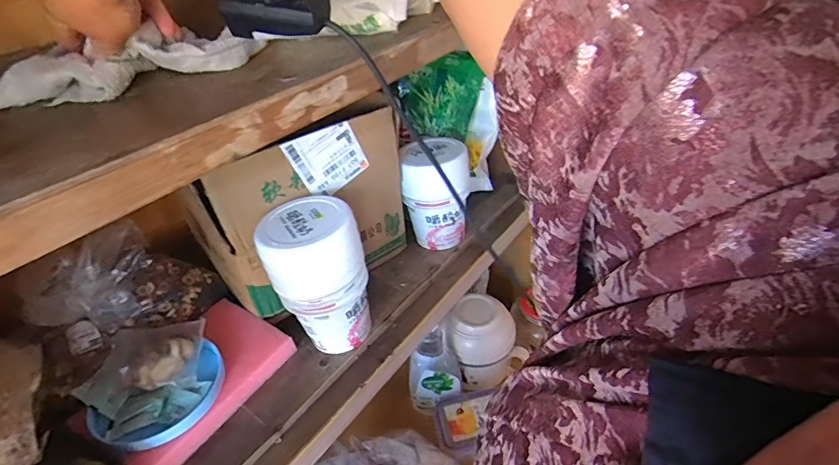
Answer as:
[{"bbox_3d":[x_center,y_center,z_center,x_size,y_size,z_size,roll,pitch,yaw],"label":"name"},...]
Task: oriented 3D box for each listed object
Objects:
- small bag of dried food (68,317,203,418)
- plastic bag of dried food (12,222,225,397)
[{"bbox_3d":[-0.283,0.135,0.466,0.105,0.035,0.087,-12,36,-9],"label":"small bag of dried food"},{"bbox_3d":[-0.334,0.068,0.496,0.102,0.102,0.183,17,42,29],"label":"plastic bag of dried food"}]

